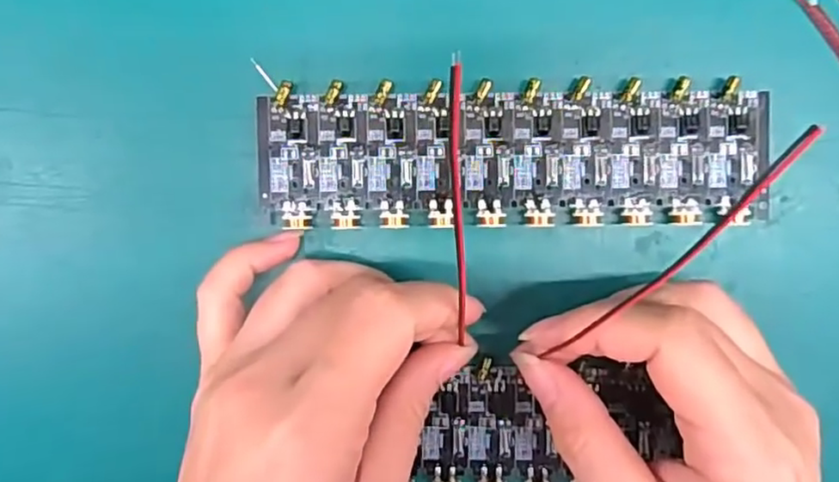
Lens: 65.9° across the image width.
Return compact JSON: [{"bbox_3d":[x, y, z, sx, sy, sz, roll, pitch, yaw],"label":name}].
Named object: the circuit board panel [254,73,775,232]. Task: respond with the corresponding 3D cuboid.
[{"bbox_3d":[0.031,-0.028,0.211,0.162,0.006,0.045,0,97,0],"label":"circuit board panel"}]

